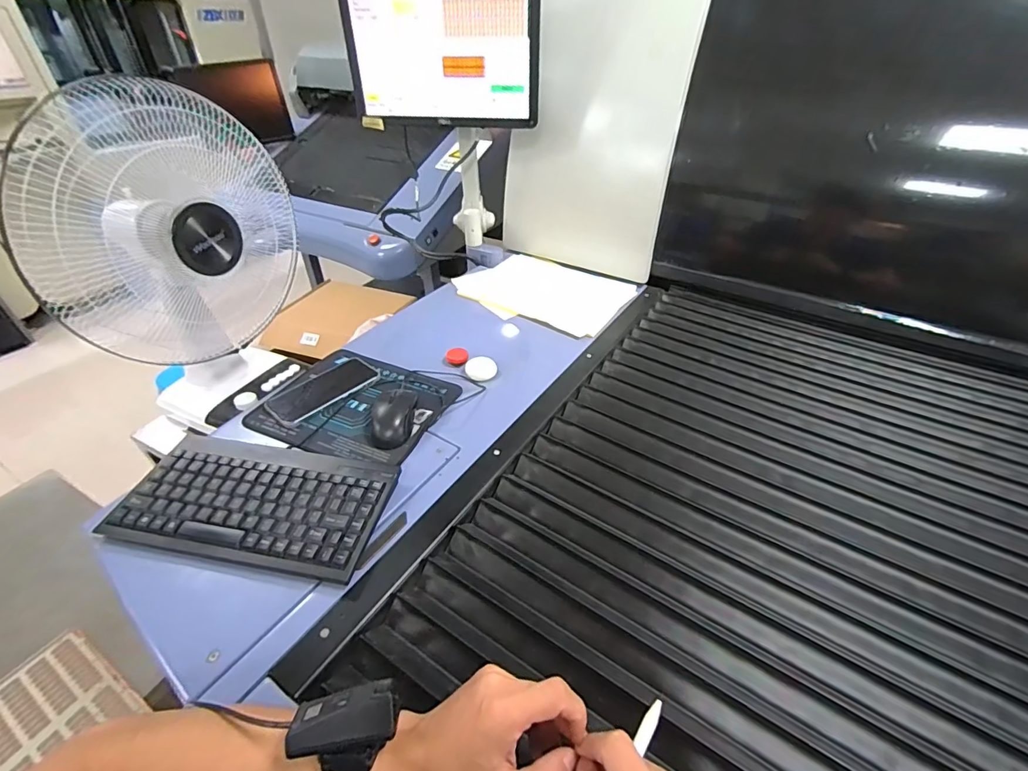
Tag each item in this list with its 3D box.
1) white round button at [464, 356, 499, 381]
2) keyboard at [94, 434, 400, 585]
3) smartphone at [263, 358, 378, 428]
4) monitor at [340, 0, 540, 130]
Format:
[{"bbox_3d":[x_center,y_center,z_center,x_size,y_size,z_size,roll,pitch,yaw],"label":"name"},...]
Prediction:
[{"bbox_3d":[-0.055,-0.028,0.788,0.048,0.014,0.062,-21,43,-25],"label":"white round button"},{"bbox_3d":[-0.293,0.132,0.530,0.285,0.027,0.145,7,39,8],"label":"keyboard"},{"bbox_3d":[-0.289,0.007,0.697,0.078,0.011,0.155,29,46,31],"label":"smartphone"},{"bbox_3d":[-0.134,-0.658,0.848,0.365,0.301,0.052,8,39,9],"label":"monitor"}]

